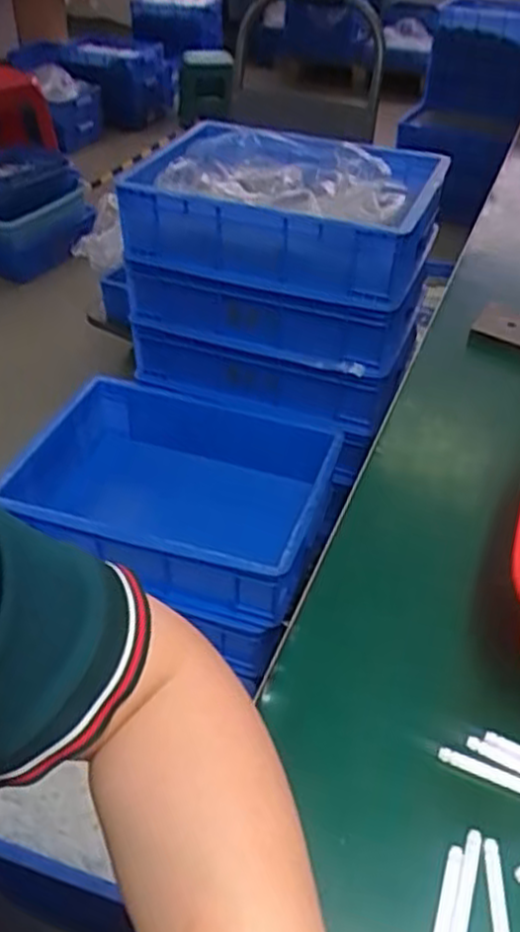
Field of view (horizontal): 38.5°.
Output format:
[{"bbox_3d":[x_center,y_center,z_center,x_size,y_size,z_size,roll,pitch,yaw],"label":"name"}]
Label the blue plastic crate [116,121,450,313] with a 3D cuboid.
[{"bbox_3d":[0.037,-0.390,1.101,0.421,0.138,0.322,13,41,15],"label":"blue plastic crate"}]

